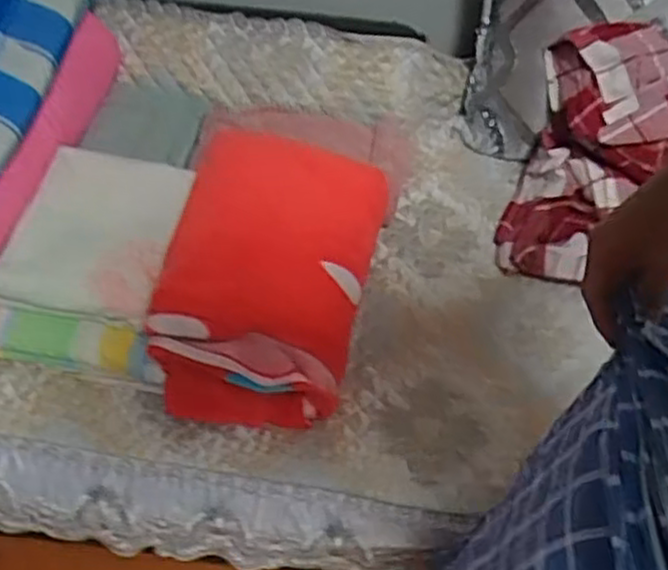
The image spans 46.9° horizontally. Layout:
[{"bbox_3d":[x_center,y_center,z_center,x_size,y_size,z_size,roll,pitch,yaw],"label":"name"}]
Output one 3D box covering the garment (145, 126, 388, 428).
[{"bbox_3d":[-0.080,-0.021,1.059,0.267,0.233,0.379,6,53,3],"label":"garment"}]

